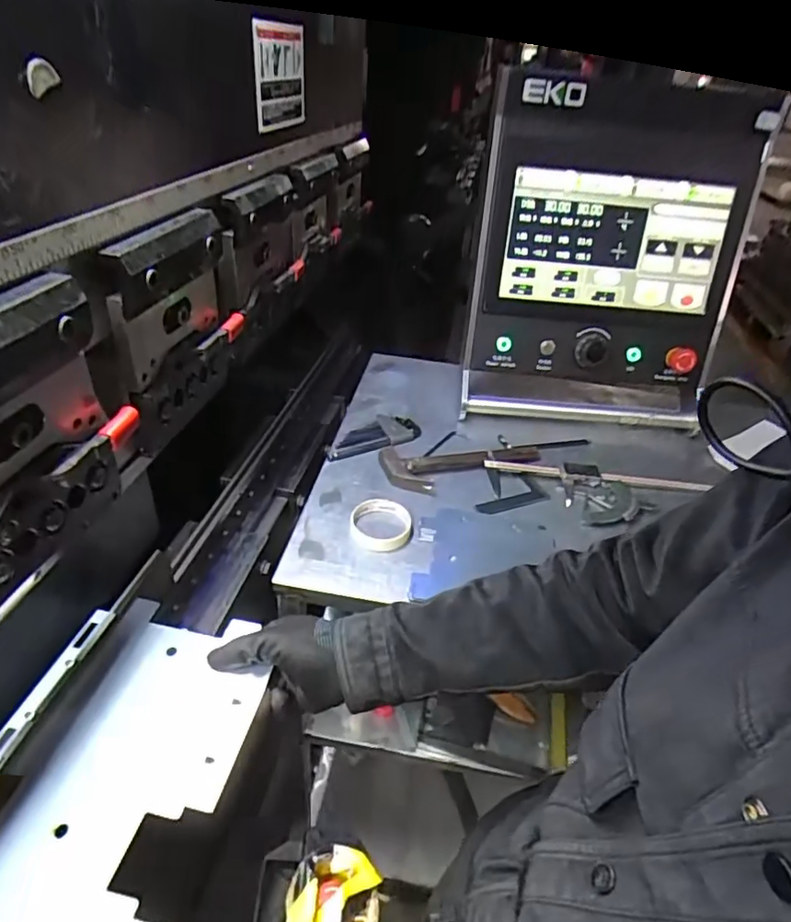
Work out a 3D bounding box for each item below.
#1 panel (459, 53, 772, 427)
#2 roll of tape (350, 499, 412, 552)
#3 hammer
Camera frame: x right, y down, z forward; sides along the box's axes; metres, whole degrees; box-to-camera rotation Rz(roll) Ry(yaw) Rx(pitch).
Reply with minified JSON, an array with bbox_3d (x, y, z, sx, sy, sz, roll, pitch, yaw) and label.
[{"bbox_3d":[0.345,-0.314,0.943,0.419,0.510,0.159,4,36,-4],"label":"panel"},{"bbox_3d":[-0.020,0.085,0.777,0.081,0.018,0.087,4,35,-3],"label":"roll of tape"},{"bbox_3d":[0.114,0.002,0.893,0.266,0.024,0.096,-5,37,-16],"label":"hammer"}]

